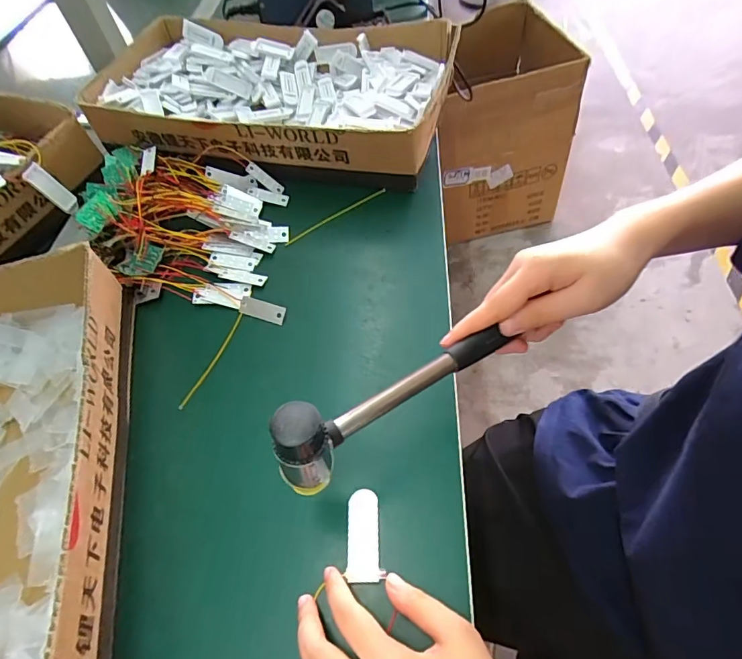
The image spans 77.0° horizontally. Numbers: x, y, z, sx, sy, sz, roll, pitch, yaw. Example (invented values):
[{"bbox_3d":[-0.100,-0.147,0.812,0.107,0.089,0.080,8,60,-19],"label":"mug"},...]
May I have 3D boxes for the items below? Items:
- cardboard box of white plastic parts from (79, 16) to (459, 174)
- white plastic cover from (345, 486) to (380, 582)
[{"bbox_3d":[-0.120,-0.291,0.567,0.411,0.085,0.233,7,56,14],"label":"cardboard box of white plastic parts"},{"bbox_3d":[-0.005,0.137,0.313,0.021,0.005,0.057,-2,53,1],"label":"white plastic cover"}]

